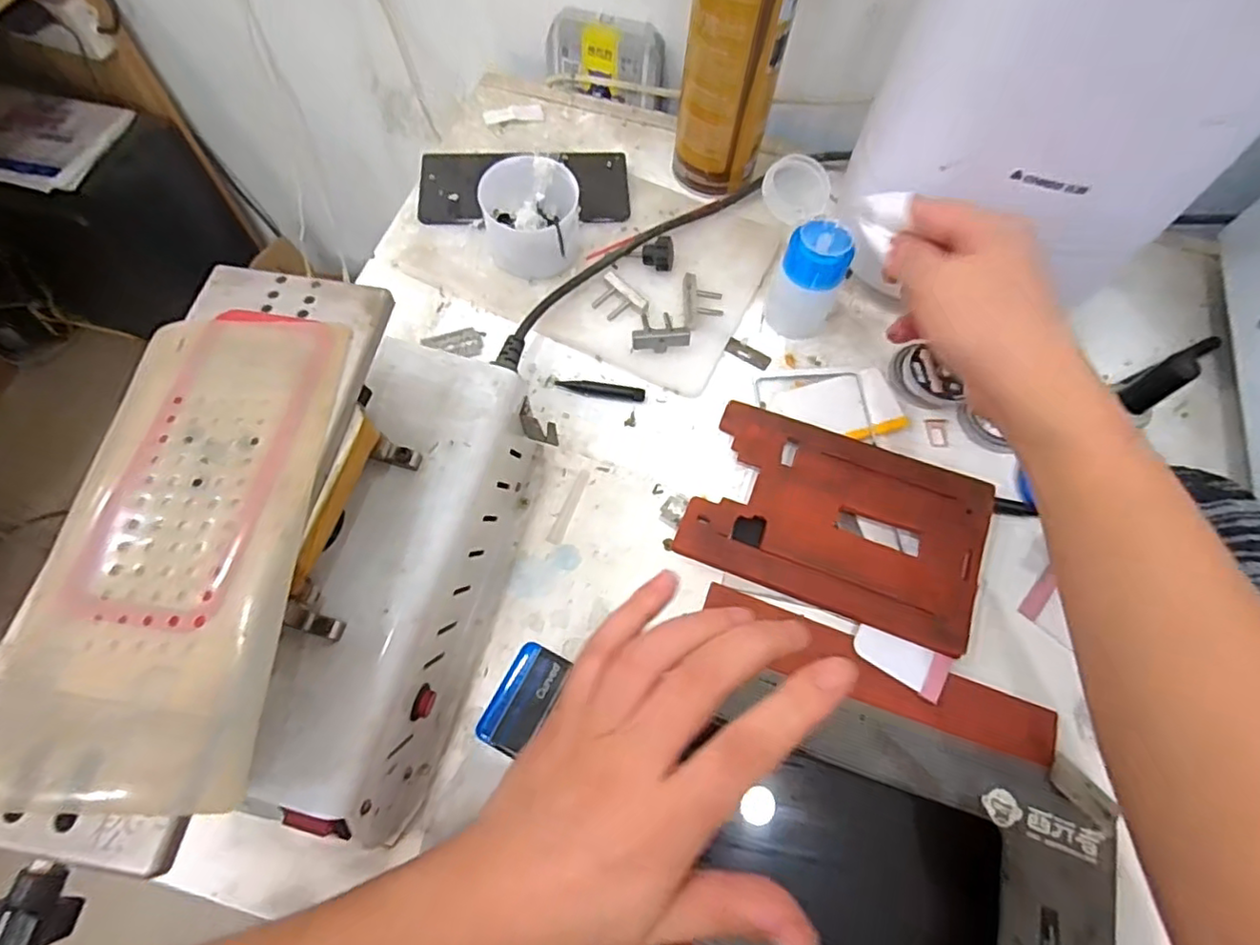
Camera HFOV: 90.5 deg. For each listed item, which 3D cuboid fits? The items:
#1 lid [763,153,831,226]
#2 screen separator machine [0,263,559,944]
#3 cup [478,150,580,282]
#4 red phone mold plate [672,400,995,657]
[{"bbox_3d":[0.107,-0.183,0.403,0.039,0.042,0.005,-27,23,15],"label":"lid"},{"bbox_3d":[-0.135,0.044,0.280,0.115,0.154,0.235,15,66,5],"label":"screen separator machine"},{"bbox_3d":[-0.067,-0.173,0.430,0.062,0.057,0.060,-7,66,-5],"label":"cup"},{"bbox_3d":[0.124,0.028,0.375,0.166,0.013,0.109,21,66,8],"label":"red phone mold plate"}]

